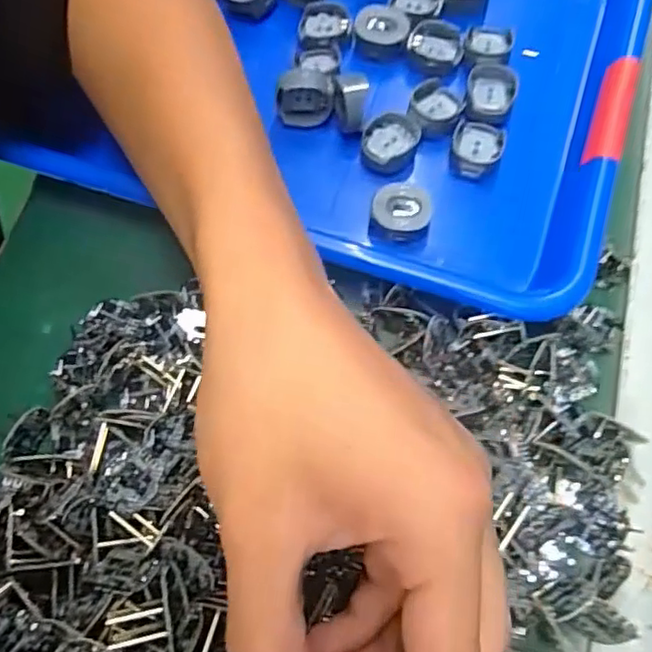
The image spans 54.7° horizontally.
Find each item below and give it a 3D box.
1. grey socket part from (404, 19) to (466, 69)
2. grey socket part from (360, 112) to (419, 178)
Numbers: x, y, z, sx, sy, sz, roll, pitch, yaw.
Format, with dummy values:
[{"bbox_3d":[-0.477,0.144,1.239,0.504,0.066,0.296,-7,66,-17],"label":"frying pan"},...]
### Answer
[{"bbox_3d":[0.059,-0.149,0.334,0.029,0.012,0.024,12,70,5],"label":"grey socket part"},{"bbox_3d":[0.032,-0.089,0.317,0.027,0.018,0.028,0,69,0],"label":"grey socket part"}]

